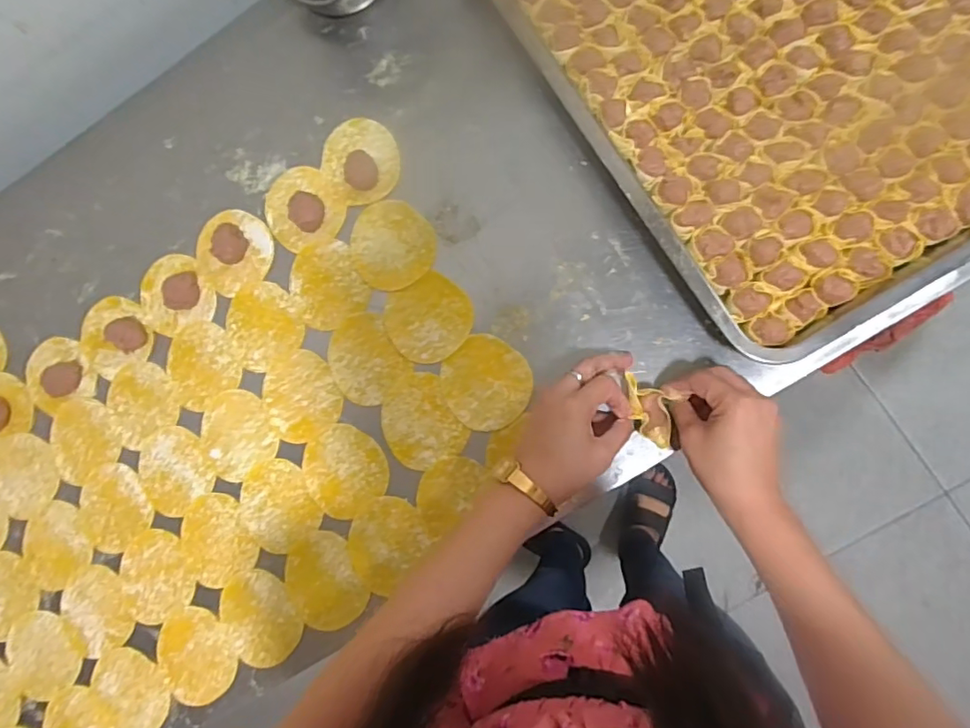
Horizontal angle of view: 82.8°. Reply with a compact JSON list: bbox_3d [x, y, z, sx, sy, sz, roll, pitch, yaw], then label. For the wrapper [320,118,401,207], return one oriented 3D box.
[{"bbox_3d":[-0.121,-0.200,0.531,0.070,0.014,0.087,-37,81,4],"label":"wrapper"}]

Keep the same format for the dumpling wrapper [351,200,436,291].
[{"bbox_3d":[-0.090,-0.115,0.527,0.077,0.005,0.091,-43,81,3],"label":"dumpling wrapper"}]

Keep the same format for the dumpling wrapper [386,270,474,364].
[{"bbox_3d":[-0.052,-0.042,0.520,0.079,0.007,0.077,0,86,4],"label":"dumpling wrapper"}]

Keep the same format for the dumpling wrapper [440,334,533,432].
[{"bbox_3d":[0.001,0.018,0.501,0.077,0.005,0.081,-1,85,9],"label":"dumpling wrapper"}]

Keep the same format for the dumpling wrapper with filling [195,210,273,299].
[{"bbox_3d":[-0.253,-0.113,0.549,0.078,0.016,0.073,-1,85,9],"label":"dumpling wrapper with filling"}]

